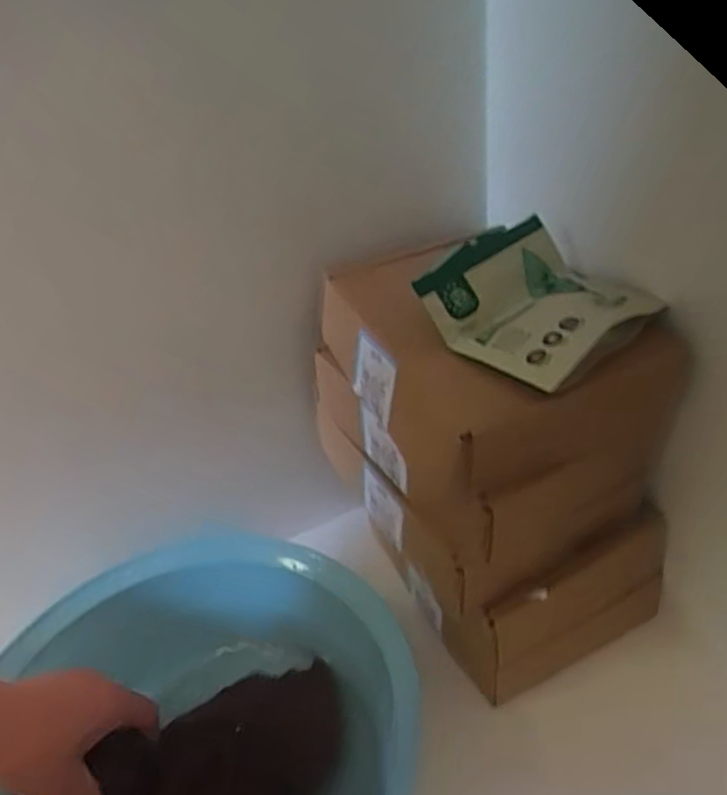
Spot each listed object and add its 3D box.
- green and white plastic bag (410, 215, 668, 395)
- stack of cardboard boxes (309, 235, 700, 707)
[{"bbox_3d":[0.111,-0.066,0.418,0.129,0.033,0.112,-33,45,-28],"label":"green and white plastic bag"},{"bbox_3d":[0.085,0.041,0.502,0.168,0.237,0.229,-24,41,-19],"label":"stack of cardboard boxes"}]

